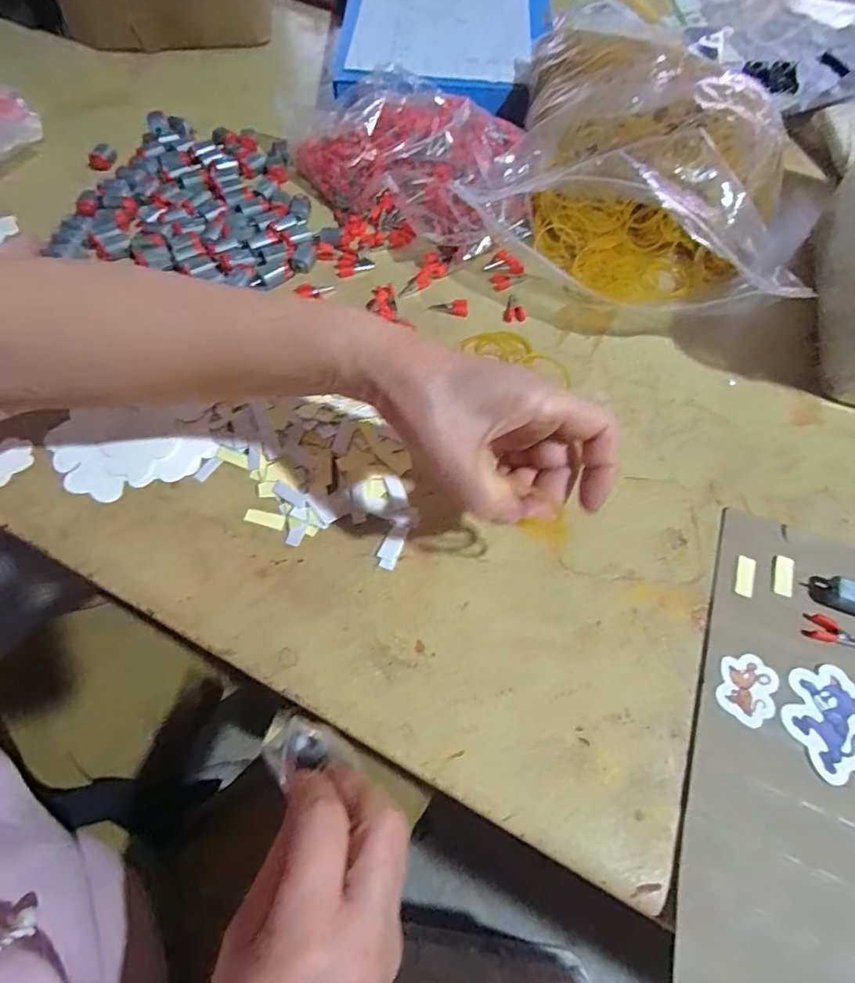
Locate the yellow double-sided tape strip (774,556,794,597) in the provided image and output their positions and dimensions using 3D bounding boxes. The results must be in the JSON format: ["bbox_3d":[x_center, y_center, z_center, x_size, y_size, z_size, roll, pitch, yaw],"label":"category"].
[{"bbox_3d":[0.240,0.056,0.339,0.012,0.004,0.029,19,63,9],"label":"yellow double-sided tape strip"}]

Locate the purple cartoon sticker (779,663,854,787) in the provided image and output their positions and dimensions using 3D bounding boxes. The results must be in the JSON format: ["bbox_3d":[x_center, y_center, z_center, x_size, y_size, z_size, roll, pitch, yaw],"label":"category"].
[{"bbox_3d":[0.240,0.134,0.299,0.057,0.004,0.056,-18,64,-10],"label":"purple cartoon sticker"}]

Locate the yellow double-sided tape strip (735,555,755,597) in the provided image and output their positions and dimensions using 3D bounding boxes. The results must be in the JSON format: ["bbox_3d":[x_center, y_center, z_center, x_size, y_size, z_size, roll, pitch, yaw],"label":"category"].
[{"bbox_3d":[0.215,0.057,0.340,0.011,0.004,0.028,19,64,9],"label":"yellow double-sided tape strip"}]

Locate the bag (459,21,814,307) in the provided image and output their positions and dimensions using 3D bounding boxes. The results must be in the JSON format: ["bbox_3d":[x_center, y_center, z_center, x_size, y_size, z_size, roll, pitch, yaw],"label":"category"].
[{"bbox_3d":[0.196,-0.314,0.474,0.251,0.119,0.303,15,63,7],"label":"bag"}]

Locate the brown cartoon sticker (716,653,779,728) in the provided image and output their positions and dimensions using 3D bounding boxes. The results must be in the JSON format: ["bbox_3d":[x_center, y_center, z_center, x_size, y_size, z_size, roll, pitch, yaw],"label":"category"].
[{"bbox_3d":[0.194,0.118,0.305,0.032,0.004,0.041,21,64,10],"label":"brown cartoon sticker"}]

